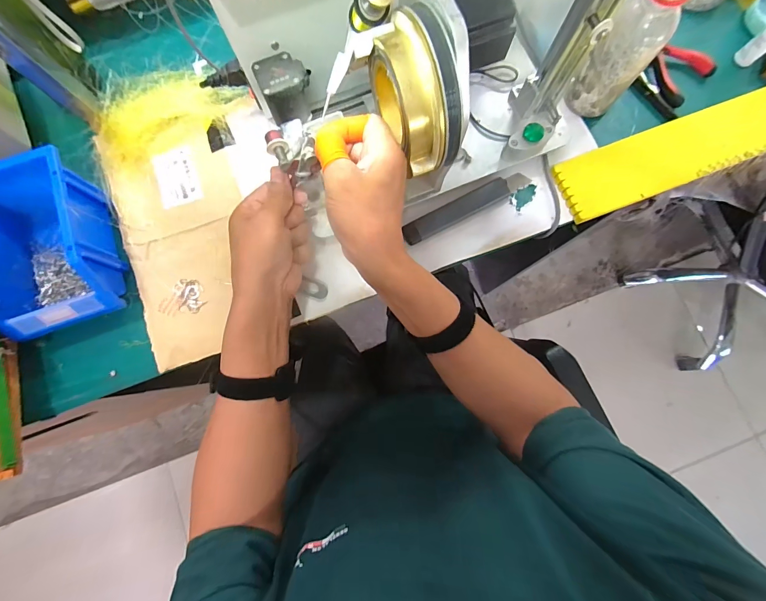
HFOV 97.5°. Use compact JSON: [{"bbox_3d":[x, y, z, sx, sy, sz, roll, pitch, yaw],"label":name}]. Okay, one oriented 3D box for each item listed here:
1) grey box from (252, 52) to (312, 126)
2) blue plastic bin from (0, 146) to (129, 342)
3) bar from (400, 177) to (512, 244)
[{"bbox_3d":[-0.099,-0.217,0.347,0.048,0.037,0.051,-24,81,-4],"label":"grey box"},{"bbox_3d":[-0.377,-0.056,0.369,0.132,0.070,0.178,-17,81,-3],"label":"blue plastic bin"},{"bbox_3d":[0.091,-0.110,0.409,0.139,0.013,0.026,-29,82,-5],"label":"bar"}]

